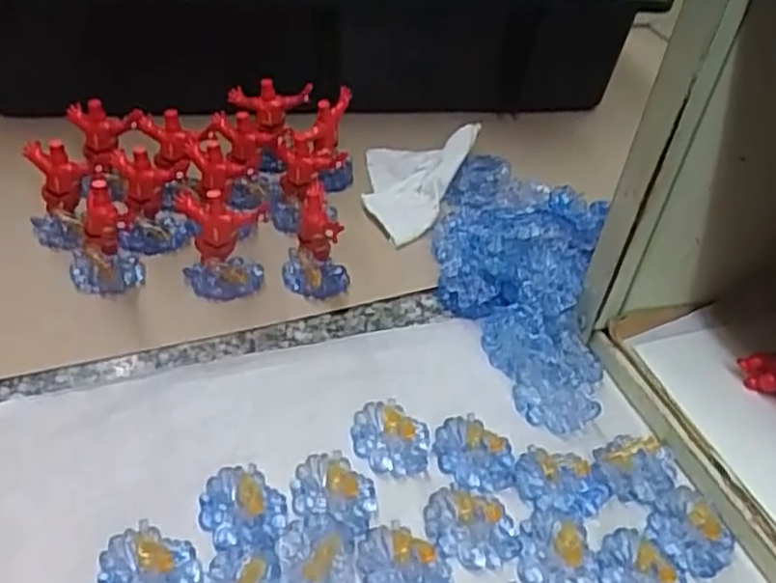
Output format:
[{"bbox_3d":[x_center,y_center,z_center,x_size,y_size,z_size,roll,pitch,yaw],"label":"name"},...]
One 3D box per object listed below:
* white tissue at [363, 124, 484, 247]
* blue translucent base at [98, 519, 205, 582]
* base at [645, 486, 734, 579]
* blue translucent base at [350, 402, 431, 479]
[{"bbox_3d":[0.011,-0.070,0.447,0.056,0.016,0.110,17,44,12],"label":"white tissue"},{"bbox_3d":[-0.084,0.097,0.264,0.035,0.011,0.030,31,49,25],"label":"blue translucent base"},{"bbox_3d":[0.121,0.094,0.297,0.031,0.010,0.031,3,43,-3],"label":"base"},{"bbox_3d":[0.002,0.063,0.319,0.036,0.007,0.028,29,48,23],"label":"blue translucent base"}]

